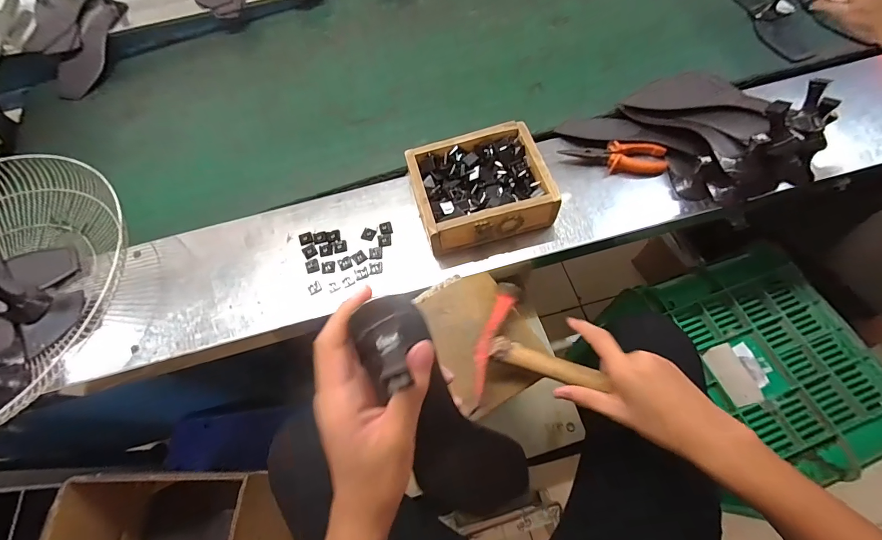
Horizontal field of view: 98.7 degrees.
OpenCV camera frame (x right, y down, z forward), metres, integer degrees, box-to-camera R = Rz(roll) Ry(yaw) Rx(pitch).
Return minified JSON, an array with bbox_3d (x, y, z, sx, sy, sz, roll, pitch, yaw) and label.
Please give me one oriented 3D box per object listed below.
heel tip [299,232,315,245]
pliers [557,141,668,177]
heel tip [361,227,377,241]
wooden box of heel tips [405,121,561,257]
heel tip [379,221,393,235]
[{"bbox_3d":[-0.197,-0.046,0.554,0.020,0.004,0.022,-21,65,-9],"label":"heel tip"},{"bbox_3d":[0.260,-0.166,0.563,0.145,0.021,0.053,-2,64,3],"label":"pliers"},{"bbox_3d":[-0.105,-0.052,0.547,0.018,0.004,0.020,15,65,9],"label":"heel tip"},{"bbox_3d":[0.052,-0.111,0.543,0.181,0.083,0.162,-13,64,-5],"label":"wooden box of heel tips"},{"bbox_3d":[-0.080,-0.061,0.553,0.018,0.004,0.021,-15,65,-6],"label":"heel tip"}]

